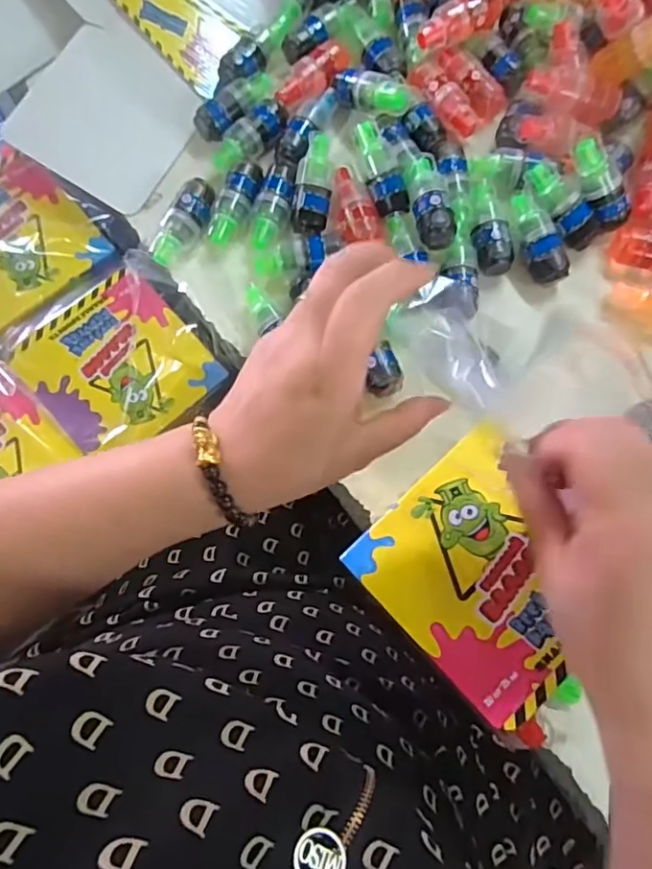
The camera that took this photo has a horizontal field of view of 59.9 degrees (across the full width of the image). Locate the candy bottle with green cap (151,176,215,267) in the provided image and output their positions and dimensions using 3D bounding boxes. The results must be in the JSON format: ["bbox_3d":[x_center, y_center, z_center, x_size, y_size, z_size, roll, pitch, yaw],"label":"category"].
[{"bbox_3d":[-0.117,-0.175,0.472,0.028,0.029,0.082,27,78,6],"label":"candy bottle with green cap"}]

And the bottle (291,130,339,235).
[{"bbox_3d":[-0.009,-0.208,0.468,0.029,0.024,0.078,10,91,2],"label":"bottle"}]

